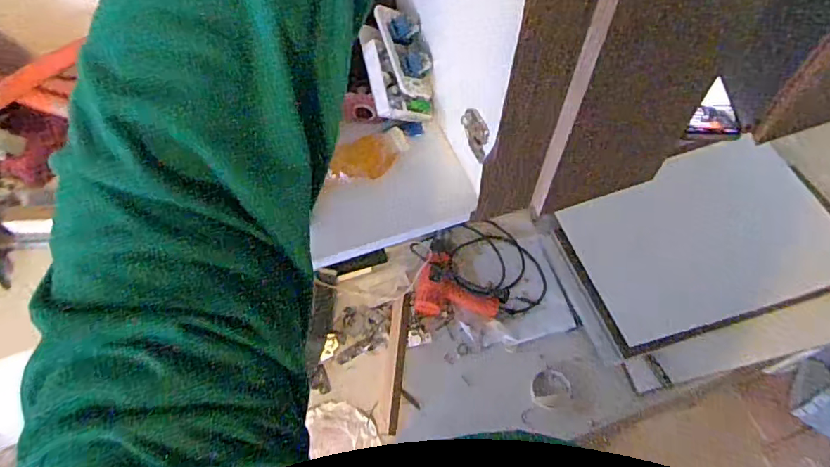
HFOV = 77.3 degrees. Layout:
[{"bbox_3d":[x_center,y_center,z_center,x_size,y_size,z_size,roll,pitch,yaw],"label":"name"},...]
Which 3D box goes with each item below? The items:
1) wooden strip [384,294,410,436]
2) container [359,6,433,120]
[{"bbox_3d":[-0.043,0.282,1.146,0.036,0.022,0.300,4,58,2],"label":"wooden strip"},{"bbox_3d":[-0.020,-0.204,0.632,0.086,0.047,0.139,-12,88,-19],"label":"container"}]

